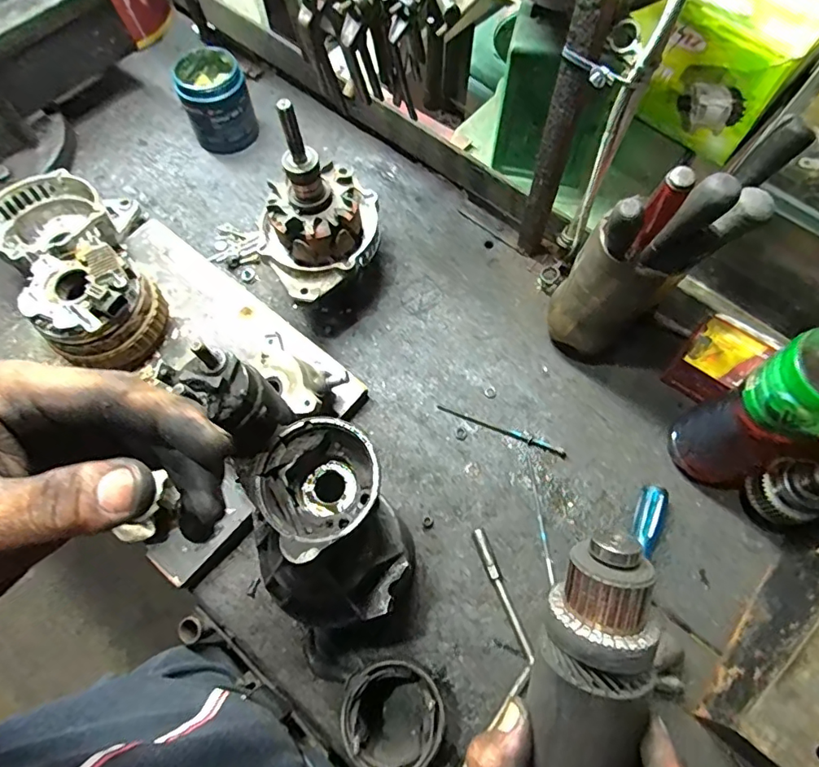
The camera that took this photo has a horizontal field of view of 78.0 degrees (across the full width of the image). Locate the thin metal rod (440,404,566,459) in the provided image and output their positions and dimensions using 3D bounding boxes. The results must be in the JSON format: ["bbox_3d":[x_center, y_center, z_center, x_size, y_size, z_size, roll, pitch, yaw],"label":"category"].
[{"bbox_3d":[0.102,0.051,0.562,0.147,0.004,0.009,22,68,9],"label":"thin metal rod"}]

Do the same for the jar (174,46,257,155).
[{"bbox_3d":[-0.272,-0.401,0.717,0.089,0.096,0.090,0,68,0],"label":"jar"}]

